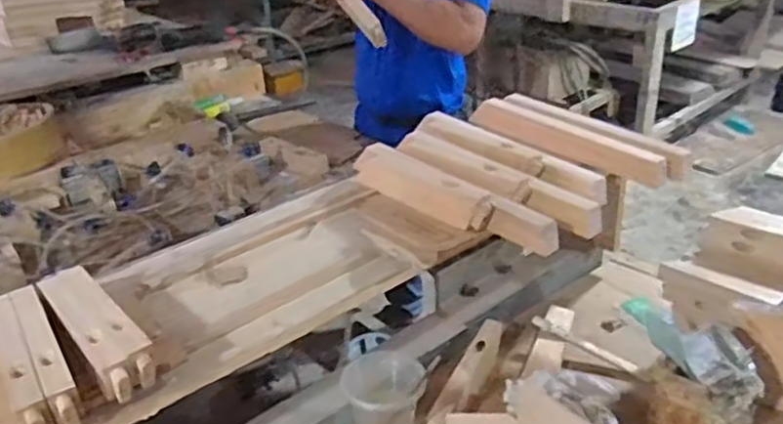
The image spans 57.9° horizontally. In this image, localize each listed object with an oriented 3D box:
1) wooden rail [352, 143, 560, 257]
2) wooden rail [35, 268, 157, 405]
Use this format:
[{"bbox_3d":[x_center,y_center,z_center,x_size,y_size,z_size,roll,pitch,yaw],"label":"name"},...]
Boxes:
[{"bbox_3d":[0.081,-0.027,1.114,0.053,0.062,0.399,-25,35,-37],"label":"wooden rail"},{"bbox_3d":[-0.354,0.143,0.848,0.060,0.059,0.239,-22,34,-34],"label":"wooden rail"}]

